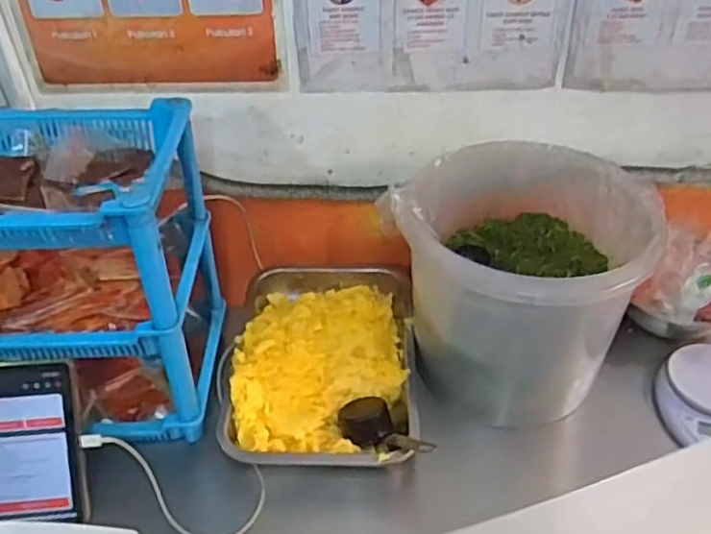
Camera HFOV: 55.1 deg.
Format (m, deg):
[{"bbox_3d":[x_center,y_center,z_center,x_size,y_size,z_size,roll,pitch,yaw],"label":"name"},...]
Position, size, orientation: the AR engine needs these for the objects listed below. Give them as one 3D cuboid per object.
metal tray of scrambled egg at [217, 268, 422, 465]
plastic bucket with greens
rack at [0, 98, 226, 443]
[{"bbox_3d":[-0.036,0.099,0.801,0.208,0.044,0.297,-1,38,1],"label":"metal tray of scrambled egg"},{"bbox_3d":[0.190,0.022,0.784,0.226,0.260,0.233,-1,38,0],"label":"plastic bucket with greens"},{"bbox_3d":[-0.311,0.014,0.707,0.298,0.312,0.209,-1,38,0],"label":"rack"}]

